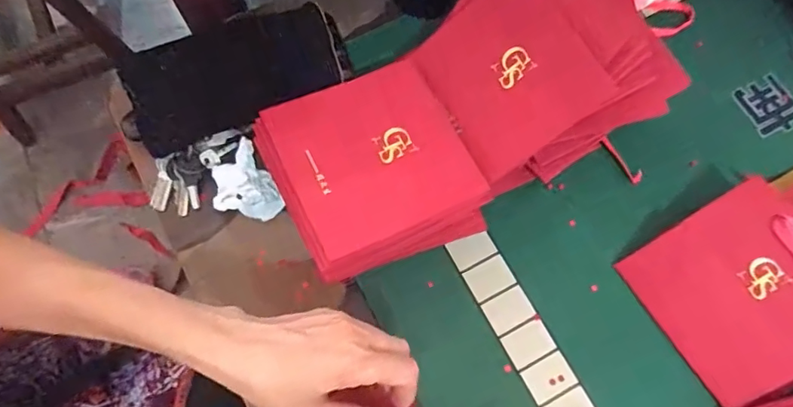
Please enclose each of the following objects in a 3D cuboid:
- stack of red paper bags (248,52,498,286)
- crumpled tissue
[{"bbox_3d":[-0.020,-0.023,0.446,0.148,0.078,0.148,-26,74,-10],"label":"stack of red paper bags"},{"bbox_3d":[-0.138,-0.013,0.471,0.054,0.032,0.067,-31,75,-11],"label":"crumpled tissue"}]

